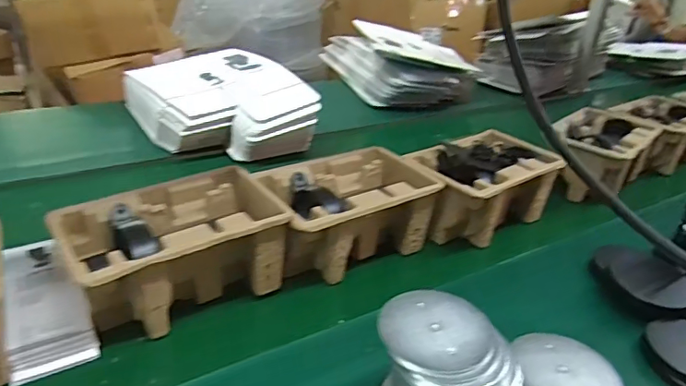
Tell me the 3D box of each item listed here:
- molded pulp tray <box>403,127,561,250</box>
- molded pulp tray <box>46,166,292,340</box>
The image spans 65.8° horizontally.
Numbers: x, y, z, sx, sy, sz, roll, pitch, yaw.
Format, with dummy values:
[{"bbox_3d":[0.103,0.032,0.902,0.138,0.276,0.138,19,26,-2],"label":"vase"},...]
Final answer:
[{"bbox_3d":[0.210,-0.005,0.808,0.234,0.111,0.132,-14,33,-33],"label":"molded pulp tray"},{"bbox_3d":[-0.188,0.064,0.595,0.221,0.102,0.135,-14,33,-34],"label":"molded pulp tray"}]

